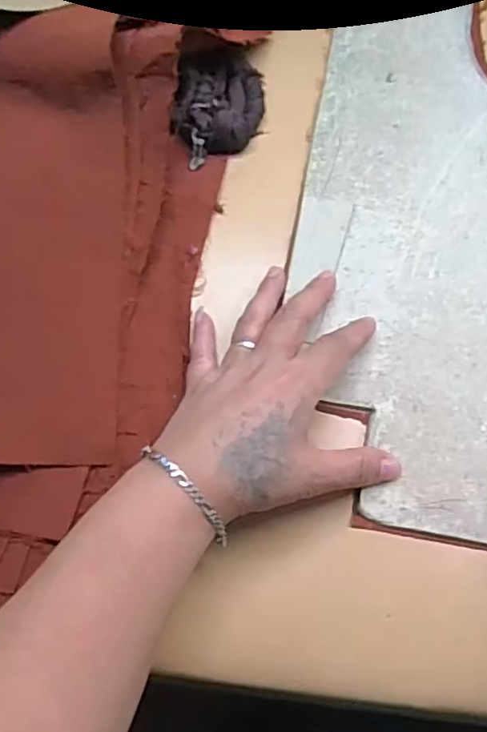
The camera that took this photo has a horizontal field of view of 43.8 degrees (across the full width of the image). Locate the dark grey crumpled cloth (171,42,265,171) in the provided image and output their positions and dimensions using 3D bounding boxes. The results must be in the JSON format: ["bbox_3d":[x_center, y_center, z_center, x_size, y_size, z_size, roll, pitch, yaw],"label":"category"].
[{"bbox_3d":[-0.015,-0.168,0.387,0.052,0.025,0.085,5,69,4],"label":"dark grey crumpled cloth"}]

